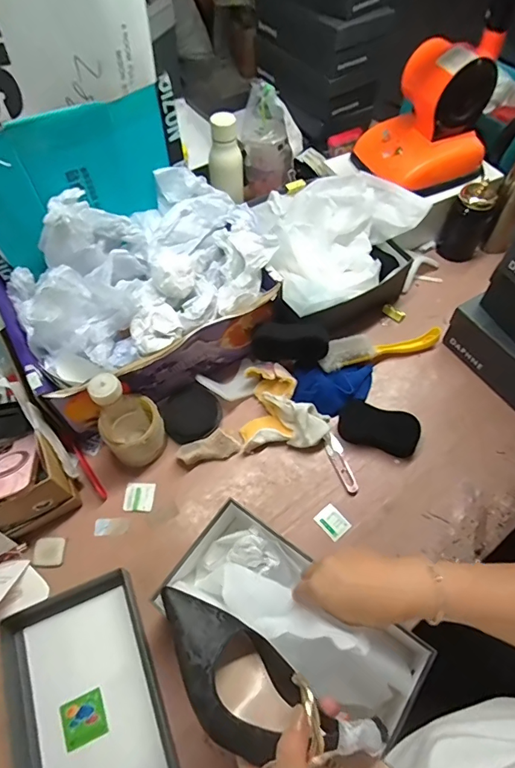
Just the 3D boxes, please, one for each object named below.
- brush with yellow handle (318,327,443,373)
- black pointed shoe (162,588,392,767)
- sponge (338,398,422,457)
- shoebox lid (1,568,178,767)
[{"bbox_3d":[0.218,-0.068,0.790,0.231,0.047,0.047,-17,60,-9],"label":"brush with yellow handle"},{"bbox_3d":[0.005,0.262,0.368,0.236,0.078,0.078,27,62,26],"label":"black pointed shoe"},{"bbox_3d":[0.194,0.070,0.722,0.124,0.034,0.062,18,61,11],"label":"sponge"},{"bbox_3d":[-0.199,0.406,0.532,0.169,0.031,0.309,-21,61,-12],"label":"shoebox lid"}]

